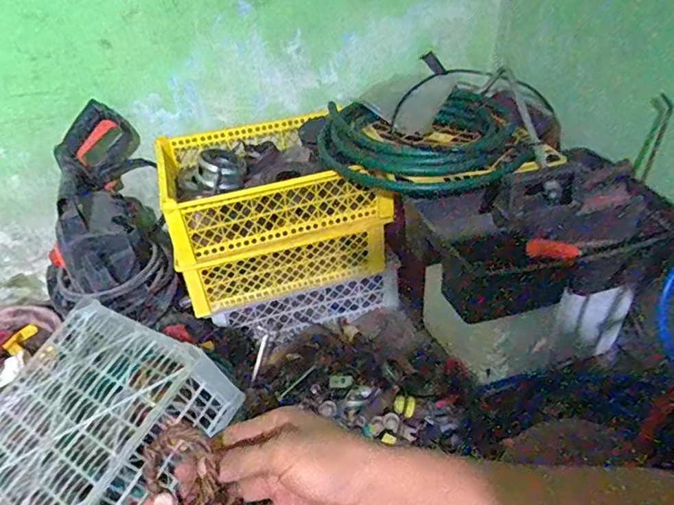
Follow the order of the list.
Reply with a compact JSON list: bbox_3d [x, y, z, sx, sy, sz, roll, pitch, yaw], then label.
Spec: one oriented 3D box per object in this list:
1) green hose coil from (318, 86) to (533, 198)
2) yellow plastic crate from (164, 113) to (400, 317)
[{"bbox_3d":[0.170,-0.208,1.004,0.395,0.095,0.268,16,40,25],"label":"green hose coil"},{"bbox_3d":[-0.134,-0.094,1.119,0.426,0.279,0.322,-11,36,-10],"label":"yellow plastic crate"}]

